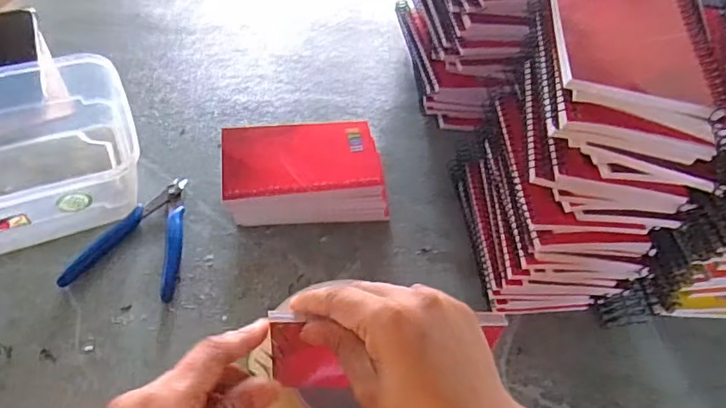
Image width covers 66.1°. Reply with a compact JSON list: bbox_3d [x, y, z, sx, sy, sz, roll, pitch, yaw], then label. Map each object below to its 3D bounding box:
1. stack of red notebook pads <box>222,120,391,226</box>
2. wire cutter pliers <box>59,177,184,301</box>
[{"bbox_3d":[-0.050,-0.030,0.490,0.143,0.045,0.083,-5,52,-9],"label":"stack of red notebook pads"},{"bbox_3d":[-0.183,0.023,0.469,0.085,0.010,0.119,10,52,1],"label":"wire cutter pliers"}]

